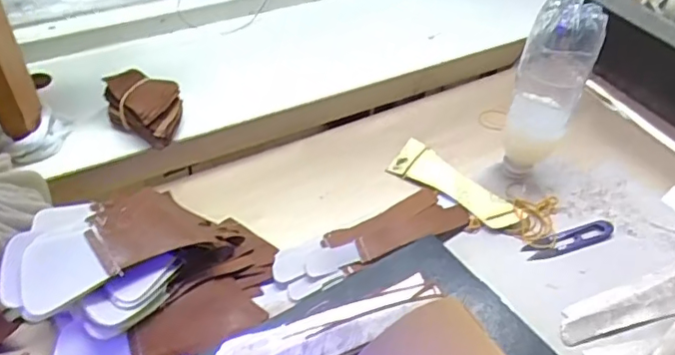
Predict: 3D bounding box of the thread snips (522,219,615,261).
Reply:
[{"bbox_3d":[0.233,0.062,0.562,0.099,0.010,0.024,-12,47,-17],"label":"thread snips"}]

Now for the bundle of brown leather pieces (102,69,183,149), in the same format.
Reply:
[{"bbox_3d":[-0.200,-0.074,0.598,0.088,0.048,0.062,27,49,21],"label":"bundle of brown leather pieces"}]

